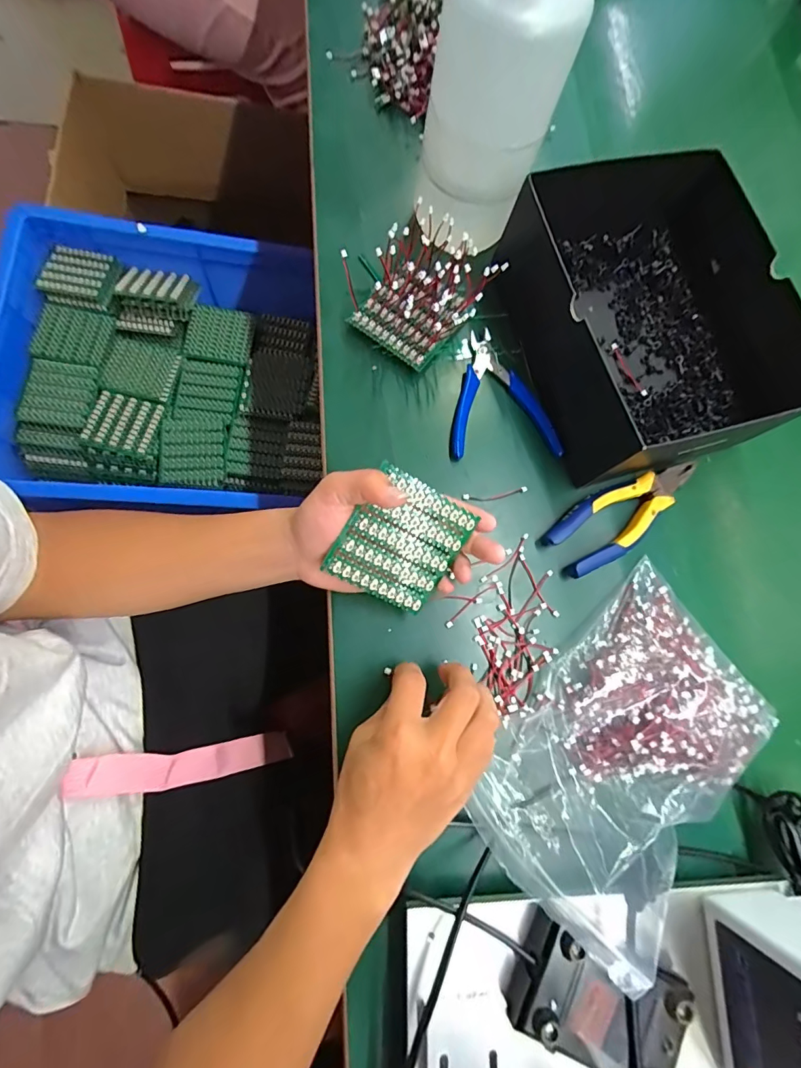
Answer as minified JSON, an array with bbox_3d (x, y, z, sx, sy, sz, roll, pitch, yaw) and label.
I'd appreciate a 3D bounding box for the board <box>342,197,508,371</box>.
[{"bbox_3d":[0.012,-0.208,0.384,0.112,0.072,0.099,41,75,4],"label":"board"}]

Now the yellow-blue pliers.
[{"bbox_3d":[0.192,-0.017,0.379,0.148,0.016,0.054,-25,82,-12],"label":"yellow-blue pliers"}]

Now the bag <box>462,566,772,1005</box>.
[{"bbox_3d":[0.172,0.155,0.327,0.244,0.049,0.139,-42,86,-14],"label":"bag"}]

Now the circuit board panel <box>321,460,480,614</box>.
[{"bbox_3d":[0.002,0.007,0.313,0.078,0.004,0.084,28,102,-20],"label":"circuit board panel"}]

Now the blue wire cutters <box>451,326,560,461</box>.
[{"bbox_3d":[0.092,-0.122,0.398,0.101,0.017,0.116,1,77,-7],"label":"blue wire cutters"}]

